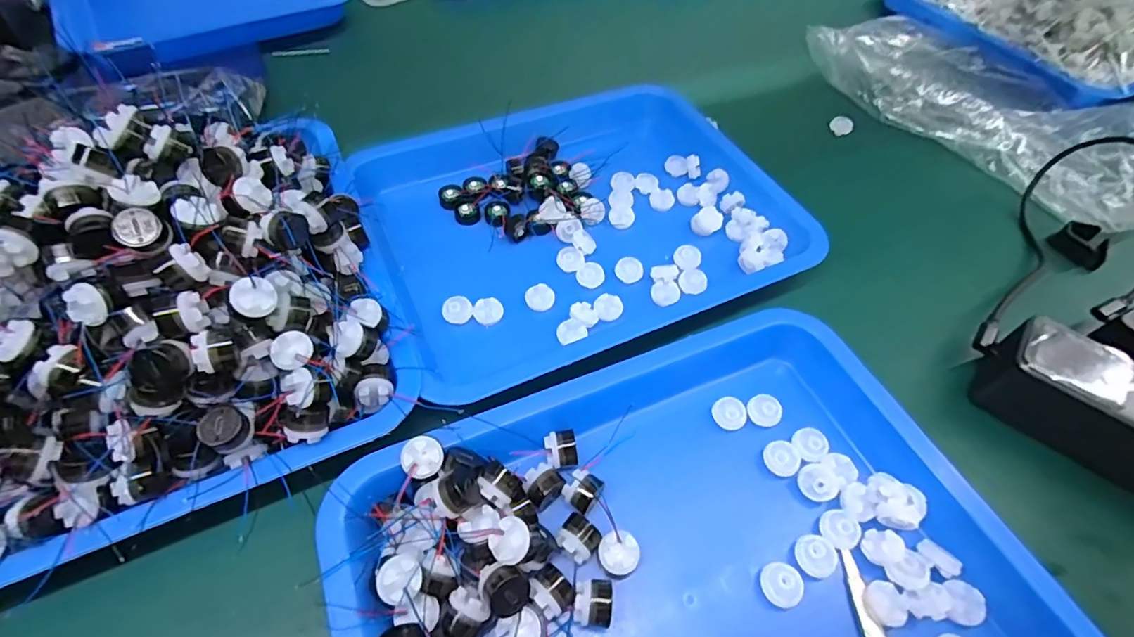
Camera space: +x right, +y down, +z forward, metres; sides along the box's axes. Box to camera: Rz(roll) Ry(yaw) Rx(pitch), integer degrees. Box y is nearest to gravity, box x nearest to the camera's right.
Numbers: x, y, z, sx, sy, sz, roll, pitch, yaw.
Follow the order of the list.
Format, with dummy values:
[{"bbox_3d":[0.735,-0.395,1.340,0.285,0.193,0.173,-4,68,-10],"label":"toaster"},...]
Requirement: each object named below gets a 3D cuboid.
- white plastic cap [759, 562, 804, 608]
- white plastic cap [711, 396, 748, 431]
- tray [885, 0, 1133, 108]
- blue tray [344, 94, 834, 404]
[{"bbox_3d":[0.113,0.140,0.280,0.021,0.004,0.021,23,64,14],"label":"white plastic cap"},{"bbox_3d":[0.104,0.060,0.338,0.021,0.005,0.021,-3,68,7],"label":"white plastic cap"},{"bbox_3d":[0.590,-0.382,0.646,0.270,0.063,0.318,-18,57,-18],"label":"tray"},{"bbox_3d":[0.004,-0.094,0.430,0.304,0.035,0.259,-20,57,-18],"label":"blue tray"}]

